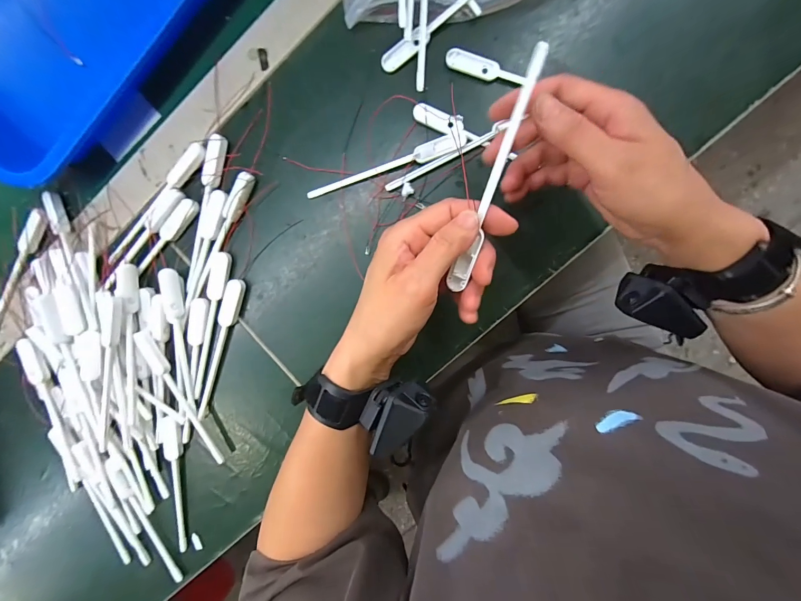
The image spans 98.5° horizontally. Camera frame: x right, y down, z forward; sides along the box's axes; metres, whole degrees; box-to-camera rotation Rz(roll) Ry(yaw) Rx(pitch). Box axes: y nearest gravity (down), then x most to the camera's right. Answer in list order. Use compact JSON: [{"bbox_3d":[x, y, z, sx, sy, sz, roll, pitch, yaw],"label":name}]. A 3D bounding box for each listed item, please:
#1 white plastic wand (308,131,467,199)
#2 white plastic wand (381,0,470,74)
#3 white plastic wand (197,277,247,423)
[{"bbox_3d":[-0.013,-0.115,0.301,0.143,0.008,0.014,-18,95,6],"label":"white plastic wand"},{"bbox_3d":[0.048,-0.240,0.281,0.150,0.012,0.017,-34,93,7],"label":"white plastic wand"},{"bbox_3d":[-0.175,0.046,0.330,0.017,0.009,0.139,20,97,1],"label":"white plastic wand"}]

